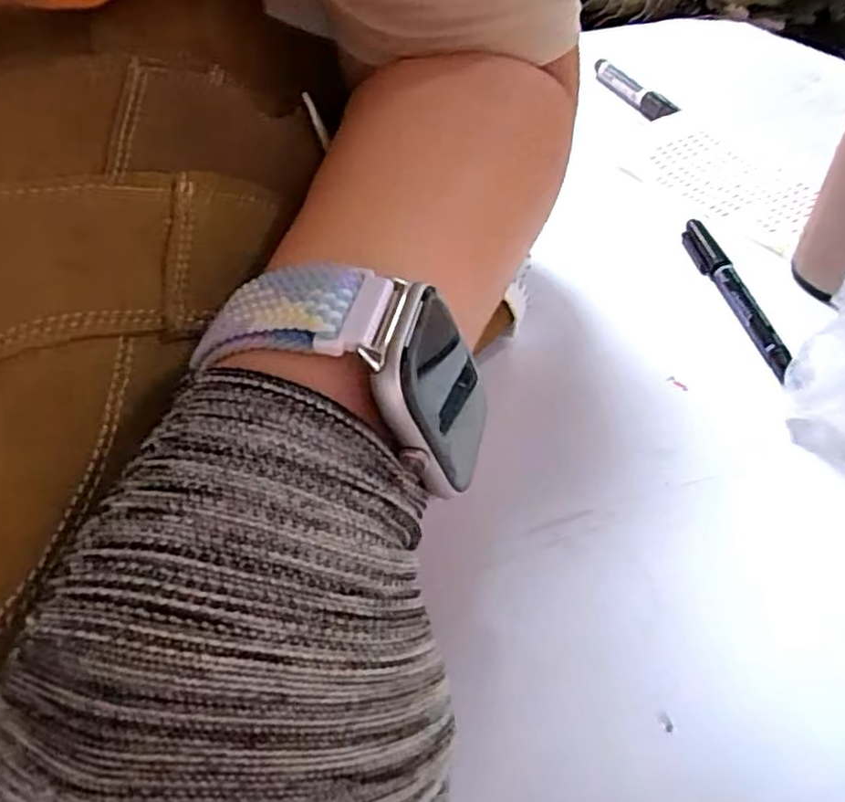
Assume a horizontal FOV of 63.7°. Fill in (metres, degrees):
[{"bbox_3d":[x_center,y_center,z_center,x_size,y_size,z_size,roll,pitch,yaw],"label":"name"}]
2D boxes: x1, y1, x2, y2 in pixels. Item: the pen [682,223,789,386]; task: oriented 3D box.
[{"bbox_3d":[0.154,-0.054,0.338,0.011,0.011,0.128,-2,44,-2],"label":"pen"}]

